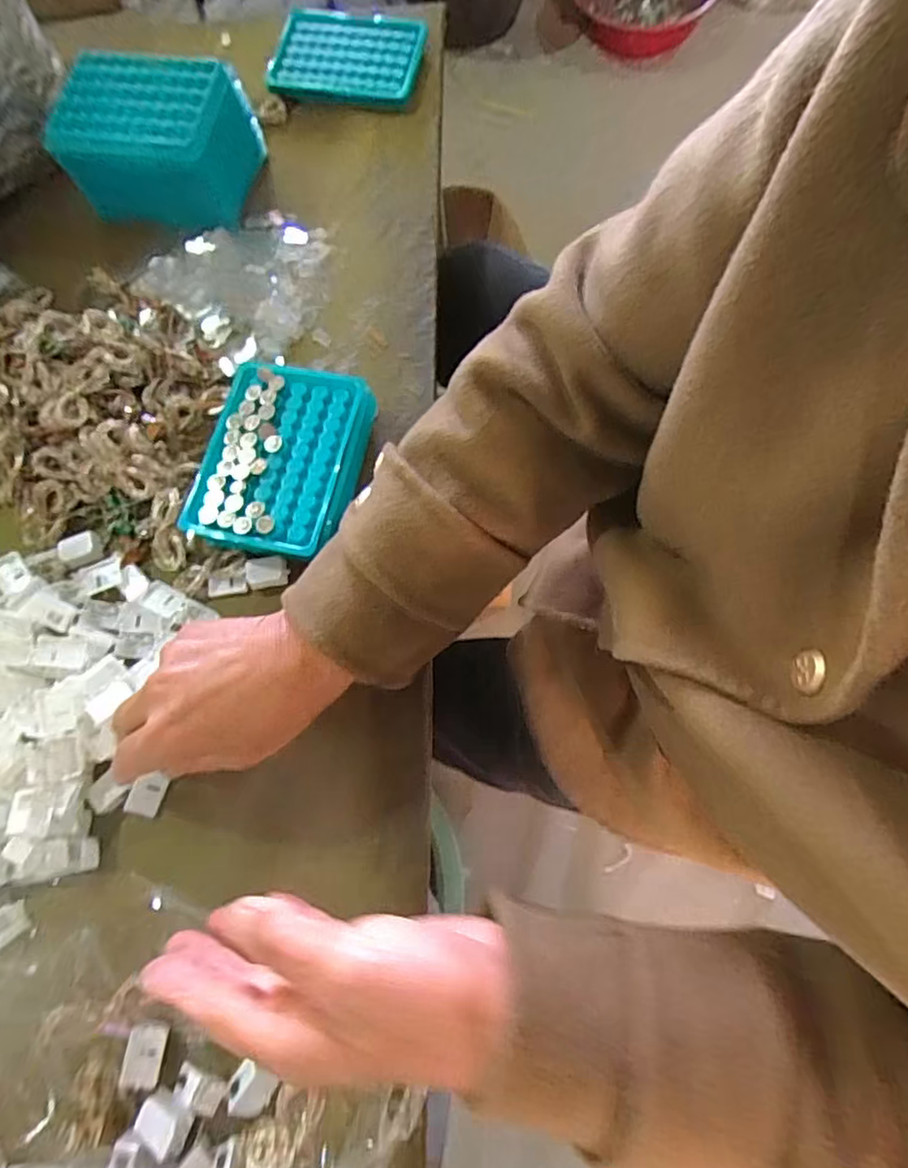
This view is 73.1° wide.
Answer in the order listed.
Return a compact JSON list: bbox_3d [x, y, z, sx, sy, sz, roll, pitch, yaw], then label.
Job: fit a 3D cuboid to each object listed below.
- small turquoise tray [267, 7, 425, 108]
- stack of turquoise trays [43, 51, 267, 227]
[{"bbox_3d":[-0.097,-0.477,0.553,0.131,0.014,0.097,7,73,5],"label":"small turquoise tray"},{"bbox_3d":[-0.237,-0.354,0.490,0.132,0.085,0.089,4,73,4],"label":"stack of turquoise trays"}]

